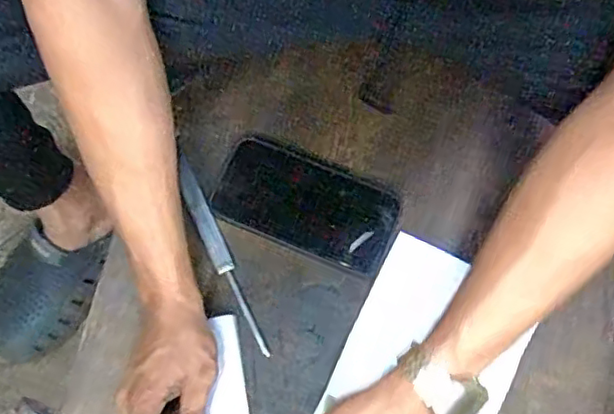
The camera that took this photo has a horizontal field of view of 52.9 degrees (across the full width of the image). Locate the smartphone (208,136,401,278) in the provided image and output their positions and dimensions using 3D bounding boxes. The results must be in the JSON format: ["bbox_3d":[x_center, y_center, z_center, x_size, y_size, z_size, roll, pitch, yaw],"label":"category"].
[{"bbox_3d":[-0.001,-0.001,0.557,0.159,0.011,0.079,23,85,-2],"label":"smartphone"}]

